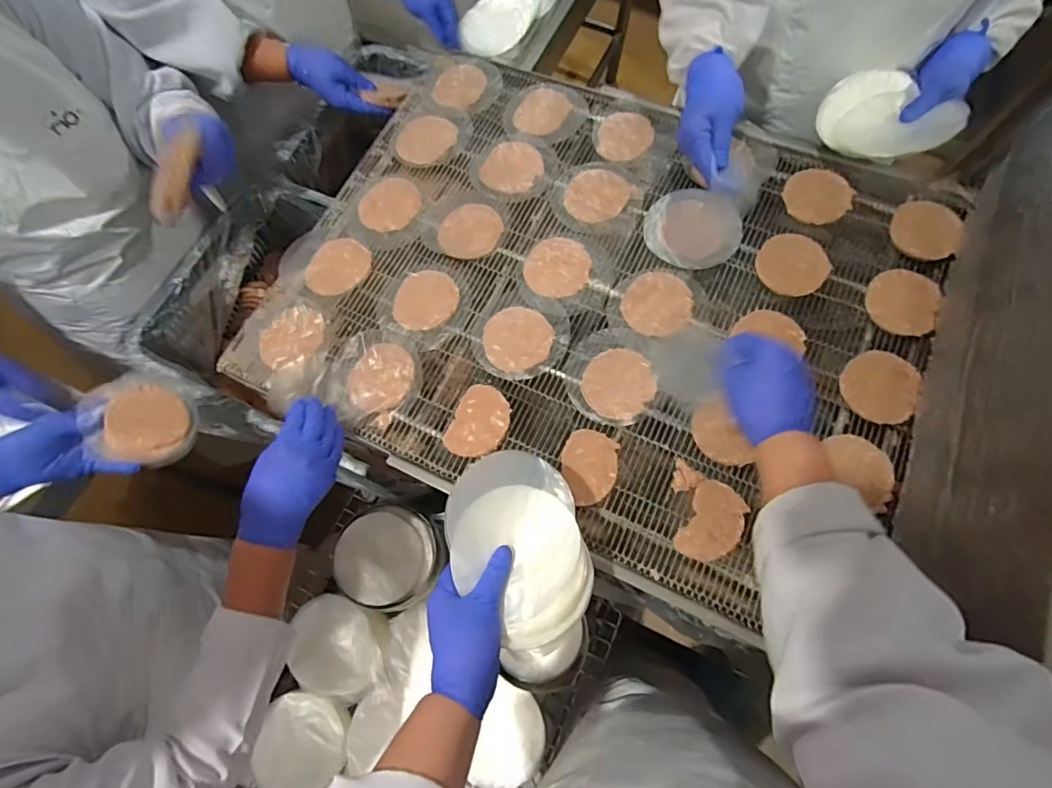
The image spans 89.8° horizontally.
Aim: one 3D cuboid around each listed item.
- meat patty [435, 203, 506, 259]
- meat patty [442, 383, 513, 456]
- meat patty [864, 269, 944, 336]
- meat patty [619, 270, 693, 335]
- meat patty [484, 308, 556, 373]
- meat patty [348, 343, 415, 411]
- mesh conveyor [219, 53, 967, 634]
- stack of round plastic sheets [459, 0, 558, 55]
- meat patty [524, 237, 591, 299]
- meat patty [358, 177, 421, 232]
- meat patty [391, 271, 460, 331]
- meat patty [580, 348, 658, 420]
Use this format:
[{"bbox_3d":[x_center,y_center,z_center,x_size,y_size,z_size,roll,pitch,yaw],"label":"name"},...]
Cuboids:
[{"bbox_3d":[-0.075,-0.218,0.706,0.083,0.004,0.084,0,72,0],"label":"meat patty"},{"bbox_3d":[-0.053,0.033,0.614,0.065,0.007,0.086,22,74,7],"label":"meat patty"},{"bbox_3d":[0.442,-0.110,0.619,0.072,0.012,0.073,-2,81,14],"label":"meat patty"},{"bbox_3d":[0.163,-0.112,0.649,0.084,0.007,0.081,0,72,0],"label":"meat patty"},{"bbox_3d":[-0.010,-0.069,0.647,0.081,0.010,0.083,0,72,0],"label":"meat patty"},{"bbox_3d":[-0.174,-0.019,0.639,0.074,0.009,0.083,34,75,11],"label":"meat patty"},{"bbox_3d":[0.077,-0.141,0.661,0.771,0.055,0.597,21,73,11],"label":"mesh conveyor"},{"bbox_3d":[-0.044,-0.816,1.124,0.145,0.030,0.237,25,74,8],"label":"stack of round plastic sheets"},{"bbox_3d":[0.040,-0.164,0.680,0.081,0.009,0.085,-3,72,0],"label":"meat patty"},{"bbox_3d":[-0.191,-0.265,0.735,0.085,0.012,0.087,0,72,0],"label":"meat patty"},{"bbox_3d":[-0.129,-0.121,0.675,0.082,0.004,0.080,0,72,0],"label":"meat patty"},{"bbox_3d":[0.108,-0.013,0.617,0.081,0.011,0.085,0,72,0],"label":"meat patty"}]

